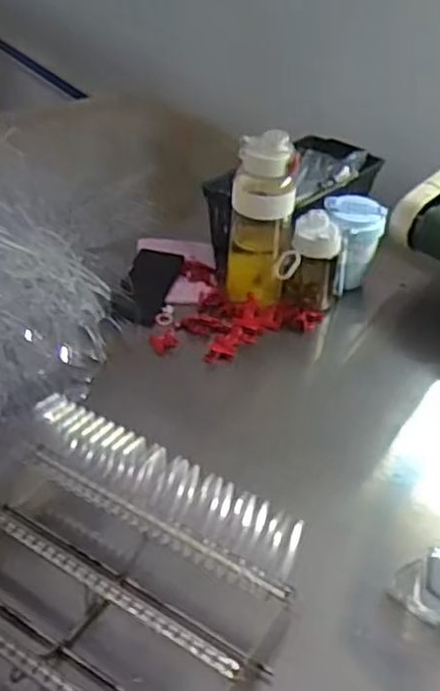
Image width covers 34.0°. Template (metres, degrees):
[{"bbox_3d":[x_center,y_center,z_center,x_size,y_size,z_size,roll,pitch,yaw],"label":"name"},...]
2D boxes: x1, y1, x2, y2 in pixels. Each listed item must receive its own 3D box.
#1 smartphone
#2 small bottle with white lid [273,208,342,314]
[{"bbox_3d":[-0.110,-0.096,1.111,0.071,0.013,0.178,24,42,-4],"label":"smartphone"},{"bbox_3d":[0.132,-0.118,1.070,0.088,0.138,0.072,15,39,13],"label":"small bottle with white lid"}]

